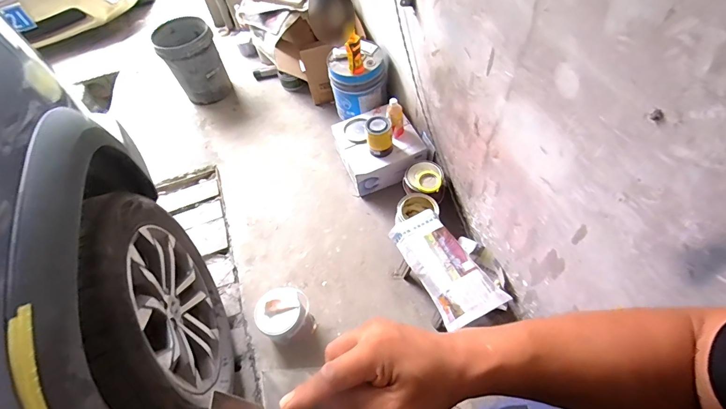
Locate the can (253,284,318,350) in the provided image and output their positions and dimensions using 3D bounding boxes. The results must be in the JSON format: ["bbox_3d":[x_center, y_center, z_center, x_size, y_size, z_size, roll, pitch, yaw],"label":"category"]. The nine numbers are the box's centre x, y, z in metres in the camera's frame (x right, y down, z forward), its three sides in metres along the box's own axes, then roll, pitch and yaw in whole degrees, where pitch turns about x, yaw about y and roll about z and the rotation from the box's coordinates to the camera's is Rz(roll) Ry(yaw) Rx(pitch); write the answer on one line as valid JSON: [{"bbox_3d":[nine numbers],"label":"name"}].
[{"bbox_3d":[-0.260,0.387,1.237,0.189,0.159,0.175,-2,56,4],"label":"can"}]

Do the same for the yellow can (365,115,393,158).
[{"bbox_3d":[0.065,-0.279,1.471,0.101,0.131,0.106,-9,56,-1],"label":"yellow can"}]

